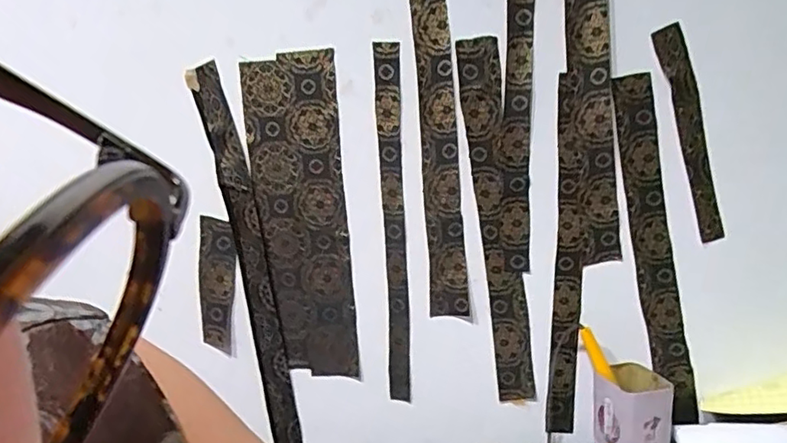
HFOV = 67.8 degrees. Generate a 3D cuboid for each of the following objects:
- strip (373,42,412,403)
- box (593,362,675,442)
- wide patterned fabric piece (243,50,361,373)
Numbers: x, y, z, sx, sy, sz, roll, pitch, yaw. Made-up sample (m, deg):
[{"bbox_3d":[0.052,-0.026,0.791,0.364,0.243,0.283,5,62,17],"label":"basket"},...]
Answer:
[{"bbox_3d":[0.000,0.011,0.724,0.030,0.443,0.006,-1,11,8],"label":"strip"},{"bbox_3d":[0.272,0.232,0.671,0.082,0.109,0.085,2,13,16],"label":"box"},{"bbox_3d":[-0.115,-0.001,0.730,0.110,0.392,0.009,-1,13,3],"label":"wide patterned fabric piece"}]

